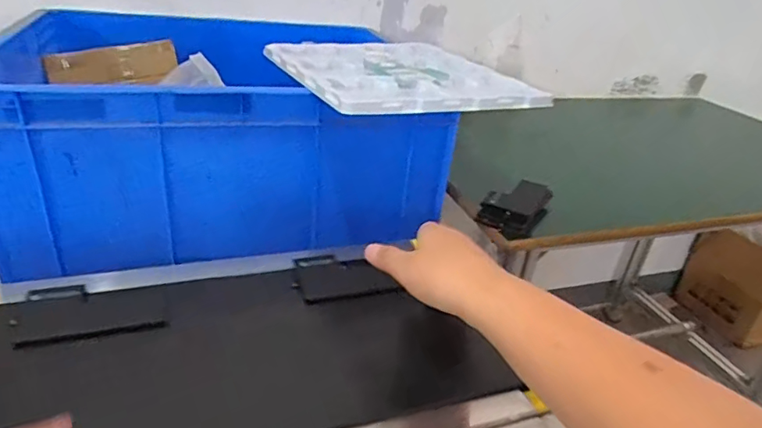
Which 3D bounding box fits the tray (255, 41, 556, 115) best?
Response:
[{"bbox_3d":[0.014,-0.199,0.704,0.290,0.018,0.347,-7,31,-23],"label":"tray"}]

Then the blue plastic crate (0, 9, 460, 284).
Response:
[{"bbox_3d":[-0.245,-0.164,0.827,0.546,0.217,0.512,-4,30,-18],"label":"blue plastic crate"}]

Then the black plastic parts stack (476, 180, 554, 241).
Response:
[{"bbox_3d":[0.187,-0.010,0.713,0.080,0.045,0.112,19,31,23],"label":"black plastic parts stack"}]

